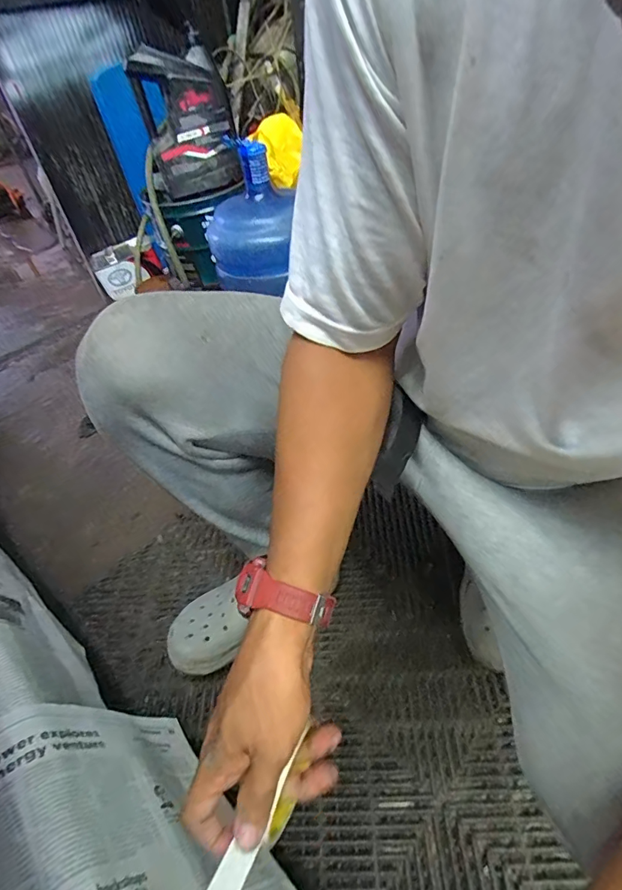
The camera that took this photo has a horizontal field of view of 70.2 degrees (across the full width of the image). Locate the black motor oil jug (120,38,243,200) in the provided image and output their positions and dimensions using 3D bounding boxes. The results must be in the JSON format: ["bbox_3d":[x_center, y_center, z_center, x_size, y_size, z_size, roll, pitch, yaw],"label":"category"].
[{"bbox_3d":[-0.288,-0.754,1.049,0.199,0.259,0.111,-14,45,-6],"label":"black motor oil jug"}]

